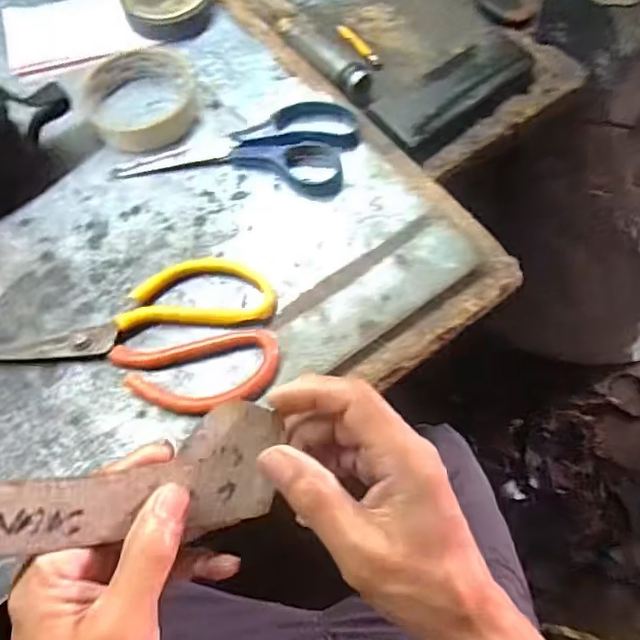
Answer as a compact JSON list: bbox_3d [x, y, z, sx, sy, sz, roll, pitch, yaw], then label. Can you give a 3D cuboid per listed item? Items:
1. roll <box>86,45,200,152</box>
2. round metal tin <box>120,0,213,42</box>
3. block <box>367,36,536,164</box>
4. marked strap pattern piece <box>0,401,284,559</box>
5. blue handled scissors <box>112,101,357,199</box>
[{"bbox_3d":[-0.135,-0.175,0.450,0.080,0.017,0.098,-5,69,-4],"label":"roll"},{"bbox_3d":[-0.128,-0.270,0.490,0.073,0.024,0.067,1,68,-2],"label":"round metal tin"},{"bbox_3d":[0.112,-0.189,0.489,0.160,0.021,0.059,-40,75,-16],"label":"block"},{"bbox_3d":[-0.113,0.074,0.241,0.205,0.005,0.058,-3,99,-30],"label":"marked strap pattern piece"},{"bbox_3d":[-0.059,-0.129,0.429,0.168,0.016,0.074,6,68,0],"label":"blue handled scissors"}]

